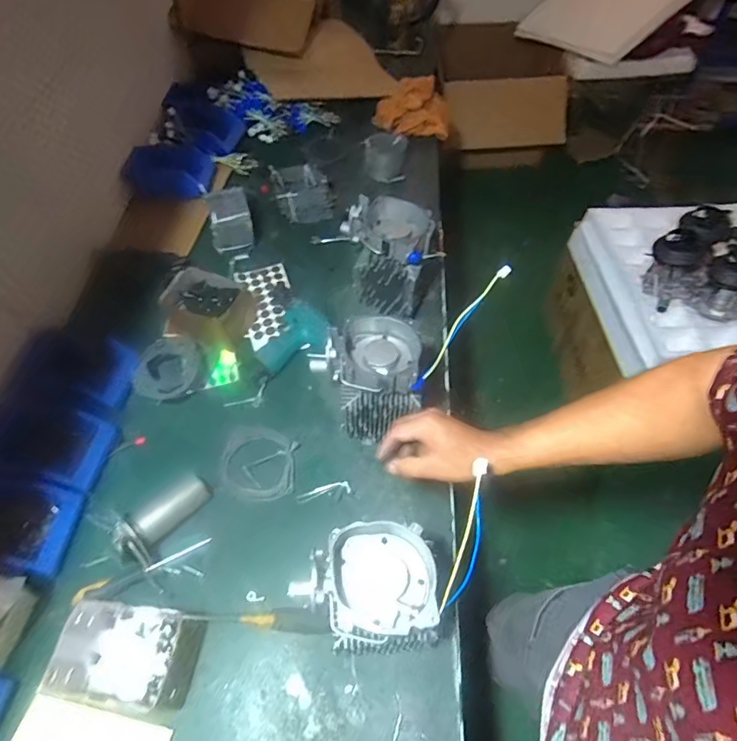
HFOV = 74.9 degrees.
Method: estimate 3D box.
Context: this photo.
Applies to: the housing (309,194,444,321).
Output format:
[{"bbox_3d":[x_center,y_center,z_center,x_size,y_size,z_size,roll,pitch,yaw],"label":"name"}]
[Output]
[{"bbox_3d":[0.037,-0.214,0.904,0.157,0.170,0.113,33,60,19],"label":"housing"}]

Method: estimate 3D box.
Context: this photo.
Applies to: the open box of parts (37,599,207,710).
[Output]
[{"bbox_3d":[-0.302,0.362,0.610,0.152,0.089,0.108,6,55,1],"label":"open box of parts"}]

